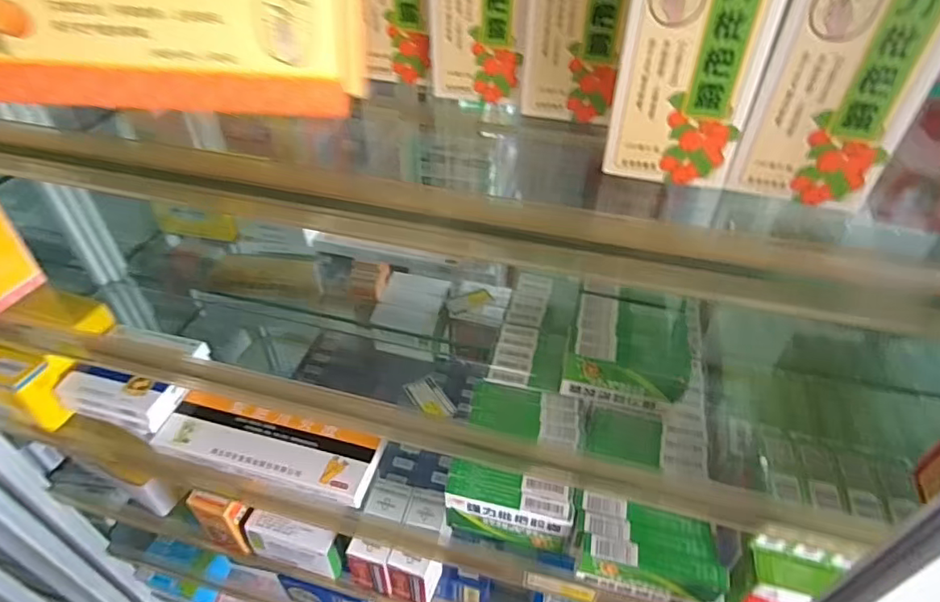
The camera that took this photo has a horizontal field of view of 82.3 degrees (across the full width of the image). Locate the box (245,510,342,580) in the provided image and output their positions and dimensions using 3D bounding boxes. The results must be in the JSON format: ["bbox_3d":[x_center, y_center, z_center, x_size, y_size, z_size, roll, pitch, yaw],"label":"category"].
[{"bbox_3d":[-0.227,0.320,0.705,0.123,0.076,0.037,9,44,8],"label":"box"}]

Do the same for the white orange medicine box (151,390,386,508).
[{"bbox_3d":[-0.237,0.169,0.629,0.261,0.032,0.084,13,44,12],"label":"white orange medicine box"}]

